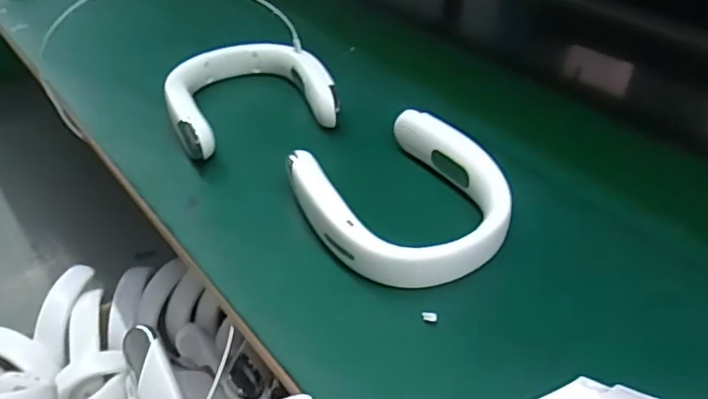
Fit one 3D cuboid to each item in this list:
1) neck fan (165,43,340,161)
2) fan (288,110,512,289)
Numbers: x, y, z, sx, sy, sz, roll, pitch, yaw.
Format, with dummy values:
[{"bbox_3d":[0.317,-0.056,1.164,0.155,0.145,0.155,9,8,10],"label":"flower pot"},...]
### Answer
[{"bbox_3d":[-0.135,-0.133,0.738,0.191,0.057,0.205,-18,43,-17],"label":"neck fan"},{"bbox_3d":[0.047,0.000,0.579,0.184,0.057,0.202,-24,46,-23],"label":"fan"}]

